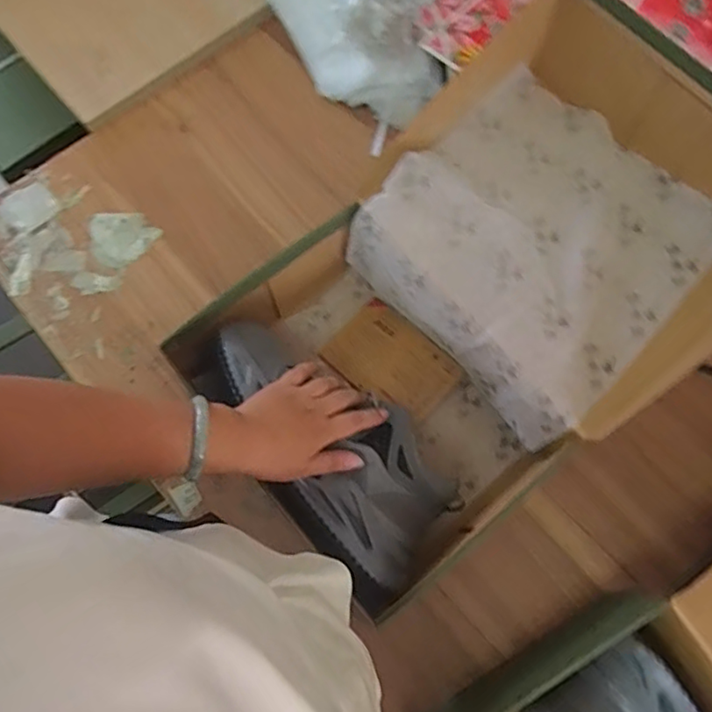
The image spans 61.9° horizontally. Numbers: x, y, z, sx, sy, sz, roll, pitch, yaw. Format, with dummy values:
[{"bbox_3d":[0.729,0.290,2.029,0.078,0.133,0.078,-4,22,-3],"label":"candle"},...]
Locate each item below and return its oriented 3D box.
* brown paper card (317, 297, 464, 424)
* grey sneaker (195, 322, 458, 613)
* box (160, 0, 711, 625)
[{"bbox_3d":[0.041,0.007,0.681,0.140,0.007,0.095,41,83,16],"label":"brown paper card"},{"bbox_3d":[-0.029,0.079,0.583,0.137,0.099,0.294,-40,74,-10],"label":"grey sneaker"},{"bbox_3d":[0.114,-0.048,0.587,0.479,0.234,0.329,-40,76,-11],"label":"box"}]

